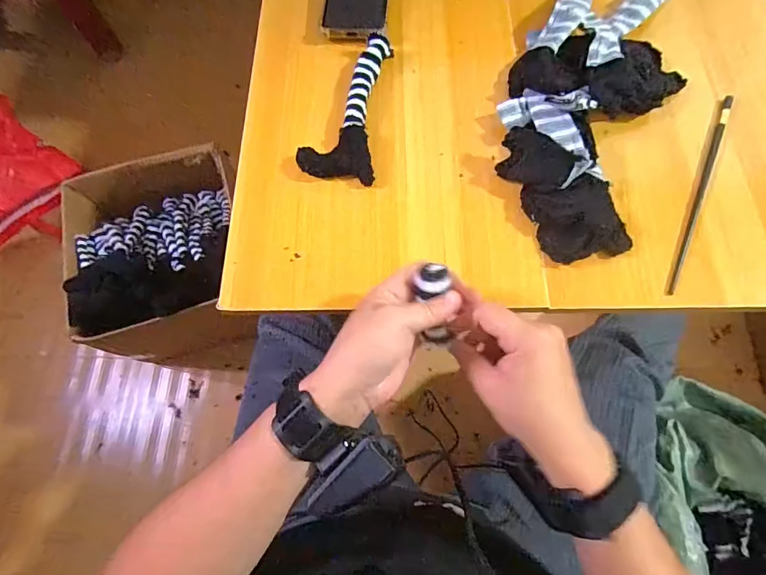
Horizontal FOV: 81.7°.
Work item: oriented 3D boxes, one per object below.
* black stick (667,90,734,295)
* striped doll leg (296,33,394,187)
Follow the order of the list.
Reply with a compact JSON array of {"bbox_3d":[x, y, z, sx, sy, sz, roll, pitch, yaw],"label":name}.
[{"bbox_3d":[0.306,-0.095,0.426,0.007,0.009,0.233,24,72,11],"label":"black stick"},{"bbox_3d":[-0.038,-0.191,0.467,0.074,0.026,0.169,6,70,5],"label":"striped doll leg"}]

